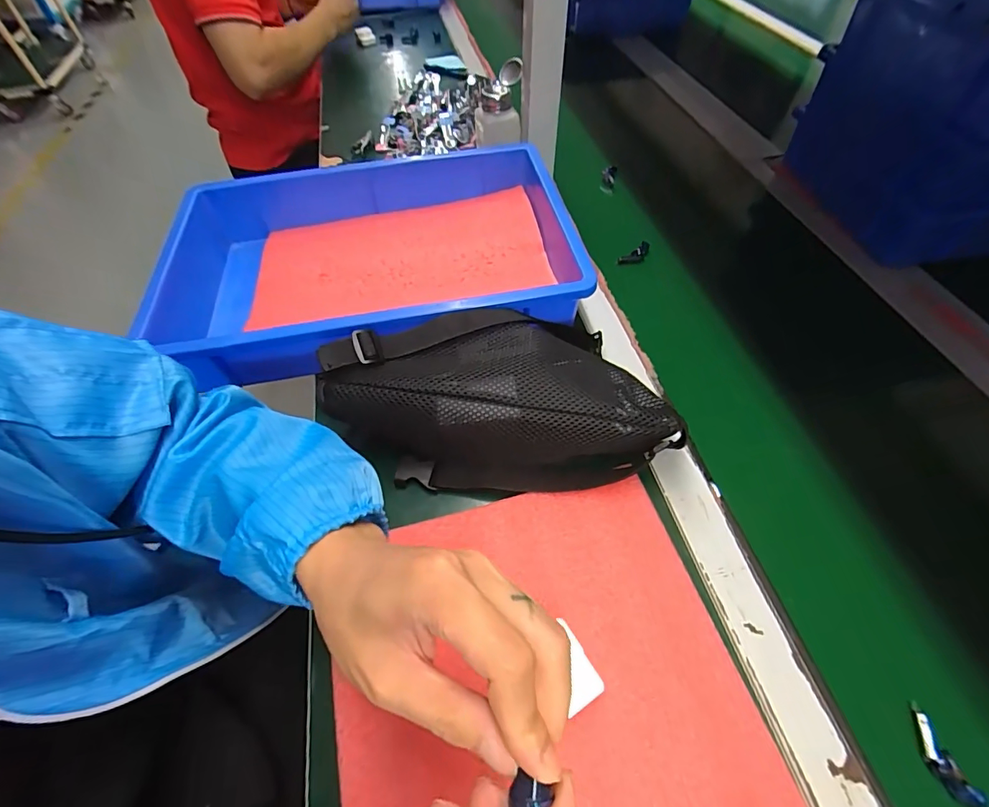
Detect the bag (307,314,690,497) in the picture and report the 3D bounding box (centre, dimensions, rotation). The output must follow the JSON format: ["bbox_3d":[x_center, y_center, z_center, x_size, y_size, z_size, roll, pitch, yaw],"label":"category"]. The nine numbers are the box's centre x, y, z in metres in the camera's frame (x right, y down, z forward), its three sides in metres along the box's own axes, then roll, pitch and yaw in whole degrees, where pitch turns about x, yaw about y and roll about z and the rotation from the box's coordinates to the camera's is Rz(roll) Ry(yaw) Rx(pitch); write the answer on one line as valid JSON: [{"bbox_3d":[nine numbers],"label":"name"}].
[{"bbox_3d":[0.003,-0.012,0.398,0.285,0.070,0.161,-5,54,-1],"label":"bag"}]

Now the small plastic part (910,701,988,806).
[{"bbox_3d":[0.277,0.220,0.286,0.018,0.008,0.054,-15,55,-9],"label":"small plastic part"}]

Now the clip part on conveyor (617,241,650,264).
[{"bbox_3d":[0.180,-0.190,0.583,0.048,0.017,0.017,-33,59,-20],"label":"clip part on conveyor"}]

